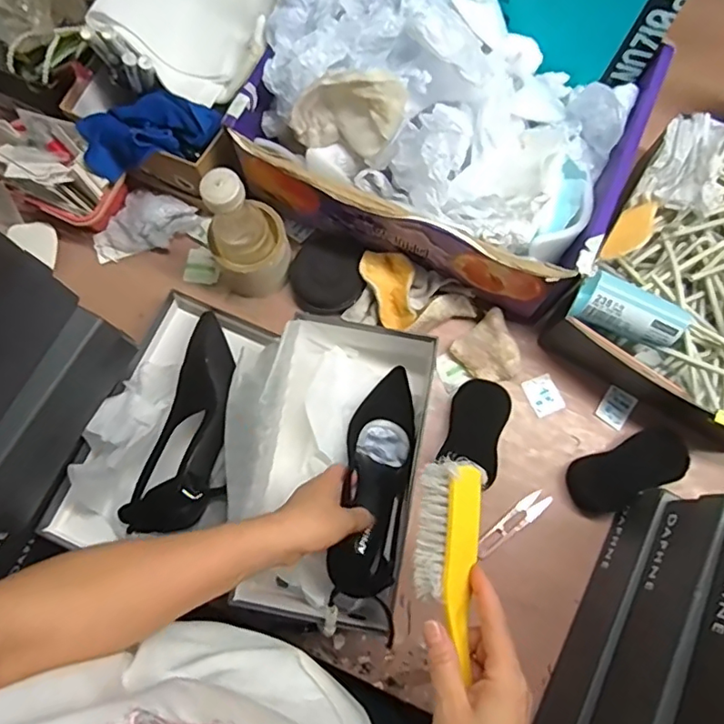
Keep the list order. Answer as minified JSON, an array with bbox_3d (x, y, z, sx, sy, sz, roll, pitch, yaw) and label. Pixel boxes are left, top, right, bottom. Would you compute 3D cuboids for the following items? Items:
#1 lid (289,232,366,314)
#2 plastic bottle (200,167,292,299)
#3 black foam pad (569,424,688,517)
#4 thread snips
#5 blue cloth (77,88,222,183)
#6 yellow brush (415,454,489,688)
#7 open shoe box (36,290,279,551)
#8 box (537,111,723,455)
[{"bbox_3d":[-0.042,-0.107,0.671,0.086,0.032,0.092,0,76,0],"label":"lid"},{"bbox_3d":[-0.130,-0.137,0.609,0.089,0.177,0.075,-26,77,-6],"label":"plastic bottle"},{"bbox_3d":[0.296,0.121,0.621,0.127,0.029,0.061,-25,77,-6],"label":"black foam pad"},{"bbox_3d":[0.167,0.180,0.620,0.103,0.007,0.024,-37,78,-8],"label":"thread snips"},{"bbox_3d":[-0.239,-0.264,0.637,0.158,0.046,0.079,-13,76,-3],"label":"blue cloth"},{"bbox_3d":[0.063,0.183,0.404,0.049,0.025,0.222,4,77,1],"label":"yellow brush"},{"bbox_3d":[-0.213,0.073,0.618,0.158,0.080,0.296,23,77,6],"label":"open shoe box"},{"bbox_3d":[0.395,-0.093,0.631,0.267,0.108,0.323,31,78,8],"label":"box"}]

